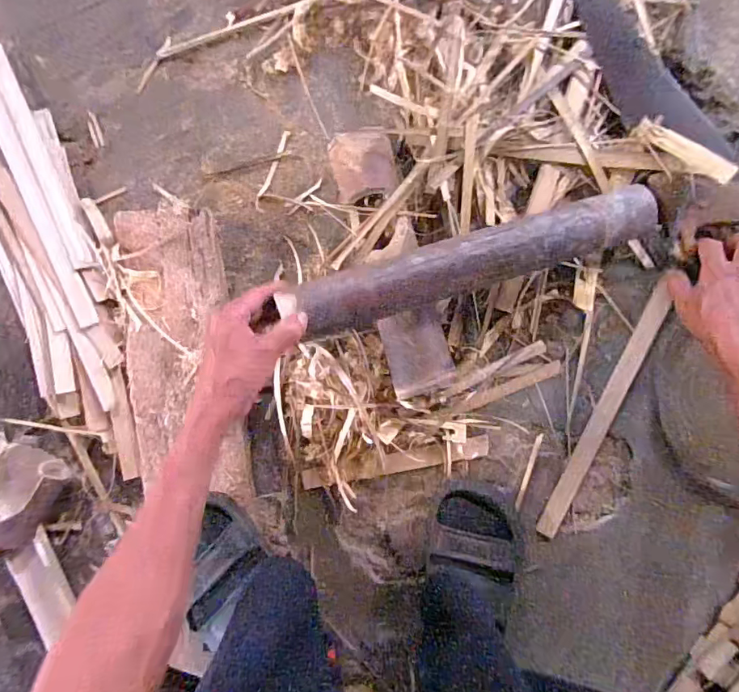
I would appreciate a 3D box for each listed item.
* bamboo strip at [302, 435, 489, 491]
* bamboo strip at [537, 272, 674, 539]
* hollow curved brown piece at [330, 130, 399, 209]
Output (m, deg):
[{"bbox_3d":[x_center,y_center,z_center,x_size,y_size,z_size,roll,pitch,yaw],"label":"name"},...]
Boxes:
[{"bbox_3d":[0.029,0.139,0.586,0.222,0.009,0.025,-12,87,5],"label":"bamboo strip"},{"bbox_3d":[0.271,0.075,0.568,0.022,0.009,0.315,26,91,5],"label":"bamboo strip"},{"bbox_3d":[-0.006,-0.204,0.578,0.075,0.054,0.086,-9,88,5],"label":"hollow curved brown piece"}]

